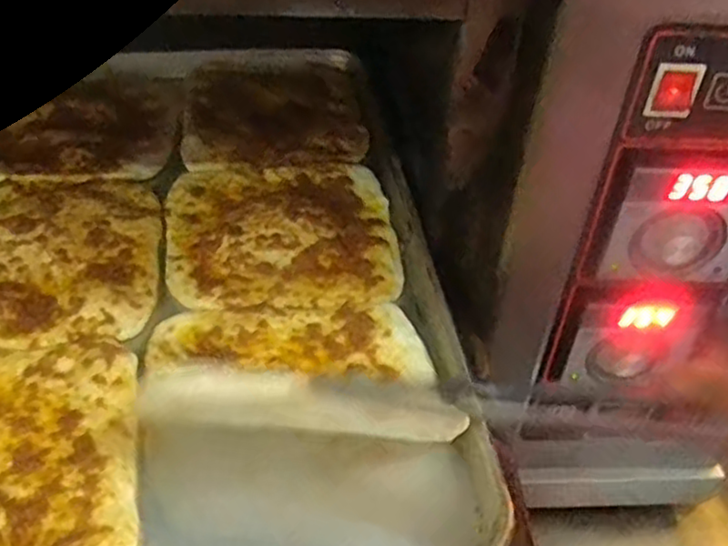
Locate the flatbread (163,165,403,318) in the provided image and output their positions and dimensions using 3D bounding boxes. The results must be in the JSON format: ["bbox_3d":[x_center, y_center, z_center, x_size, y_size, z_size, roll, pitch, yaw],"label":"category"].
[{"bbox_3d":[-0.066,-0.040,0.568,0.180,0.022,0.173,-3,41,-7],"label":"flatbread"}]

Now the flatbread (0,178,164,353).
[{"bbox_3d":[-0.250,-0.024,0.543,0.179,0.028,0.187,-4,41,-9],"label":"flatbread"}]

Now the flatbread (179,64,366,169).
[{"bbox_3d":[-0.091,-0.162,0.705,0.170,0.018,0.172,-5,41,-9],"label":"flatbread"}]

